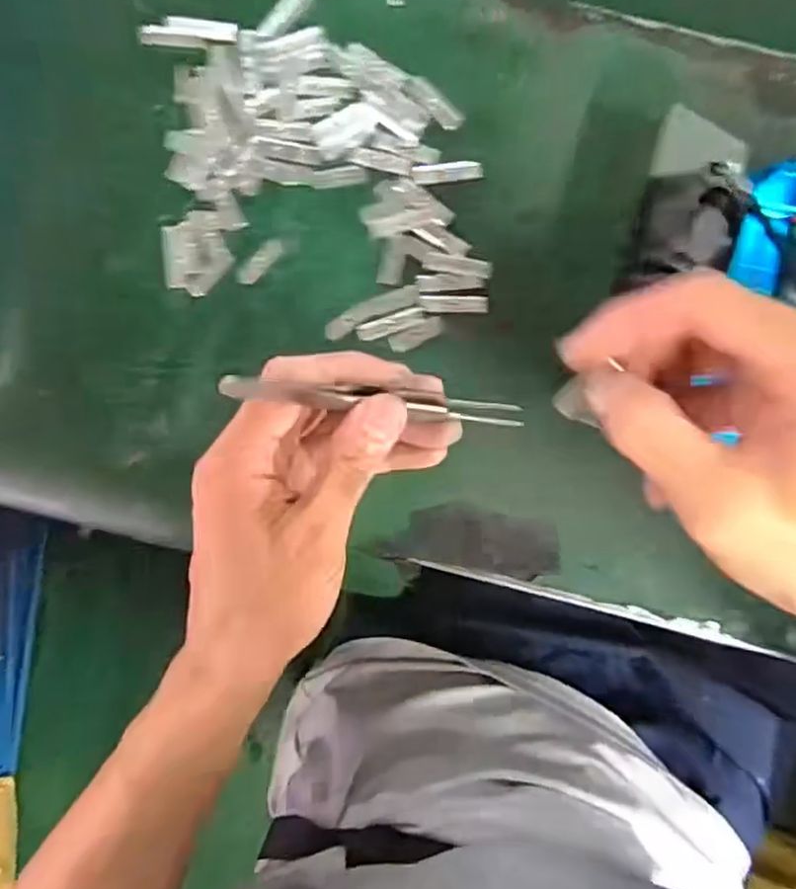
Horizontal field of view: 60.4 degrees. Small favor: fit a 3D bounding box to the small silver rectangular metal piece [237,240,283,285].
[{"bbox_3d":[-0.068,-0.090,0.337,0.010,0.004,0.028,44,92,0],"label":"small silver rectangular metal piece"}]

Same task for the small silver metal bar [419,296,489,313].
[{"bbox_3d":[0.027,-0.069,0.335,0.033,0.004,0.008,1,91,1],"label":"small silver metal bar"}]

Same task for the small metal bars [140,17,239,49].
[{"bbox_3d":[-0.100,-0.197,0.328,0.045,0.008,0.011,-2,91,1],"label":"small metal bars"}]

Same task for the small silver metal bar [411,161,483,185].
[{"bbox_3d":[0.024,-0.133,0.333,0.034,0.004,0.010,-5,91,1],"label":"small silver metal bar"}]

